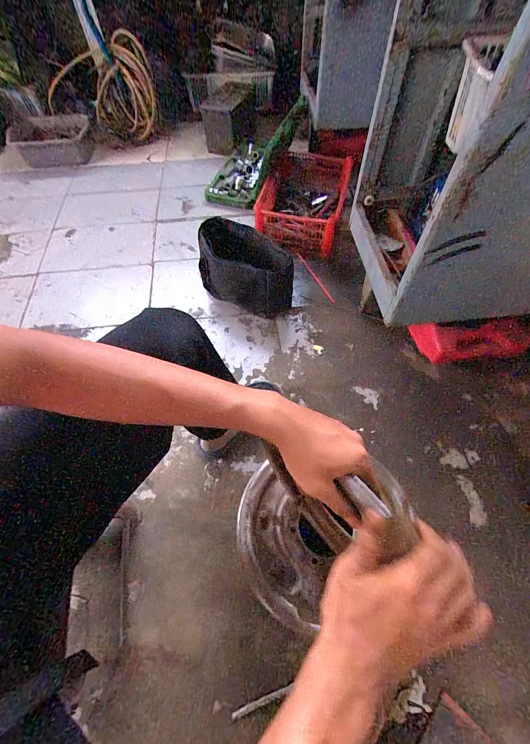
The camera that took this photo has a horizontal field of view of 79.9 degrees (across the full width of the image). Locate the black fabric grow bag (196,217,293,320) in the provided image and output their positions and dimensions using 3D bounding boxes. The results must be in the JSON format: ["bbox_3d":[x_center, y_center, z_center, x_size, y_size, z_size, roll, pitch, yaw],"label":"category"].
[{"bbox_3d":[-0.061,-0.308,0.983,0.302,0.204,0.141,21,63,14],"label":"black fabric grow bag"}]

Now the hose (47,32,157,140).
[{"bbox_3d":[-0.721,-1.218,1.375,0.487,0.321,0.137,14,61,10],"label":"hose"}]

